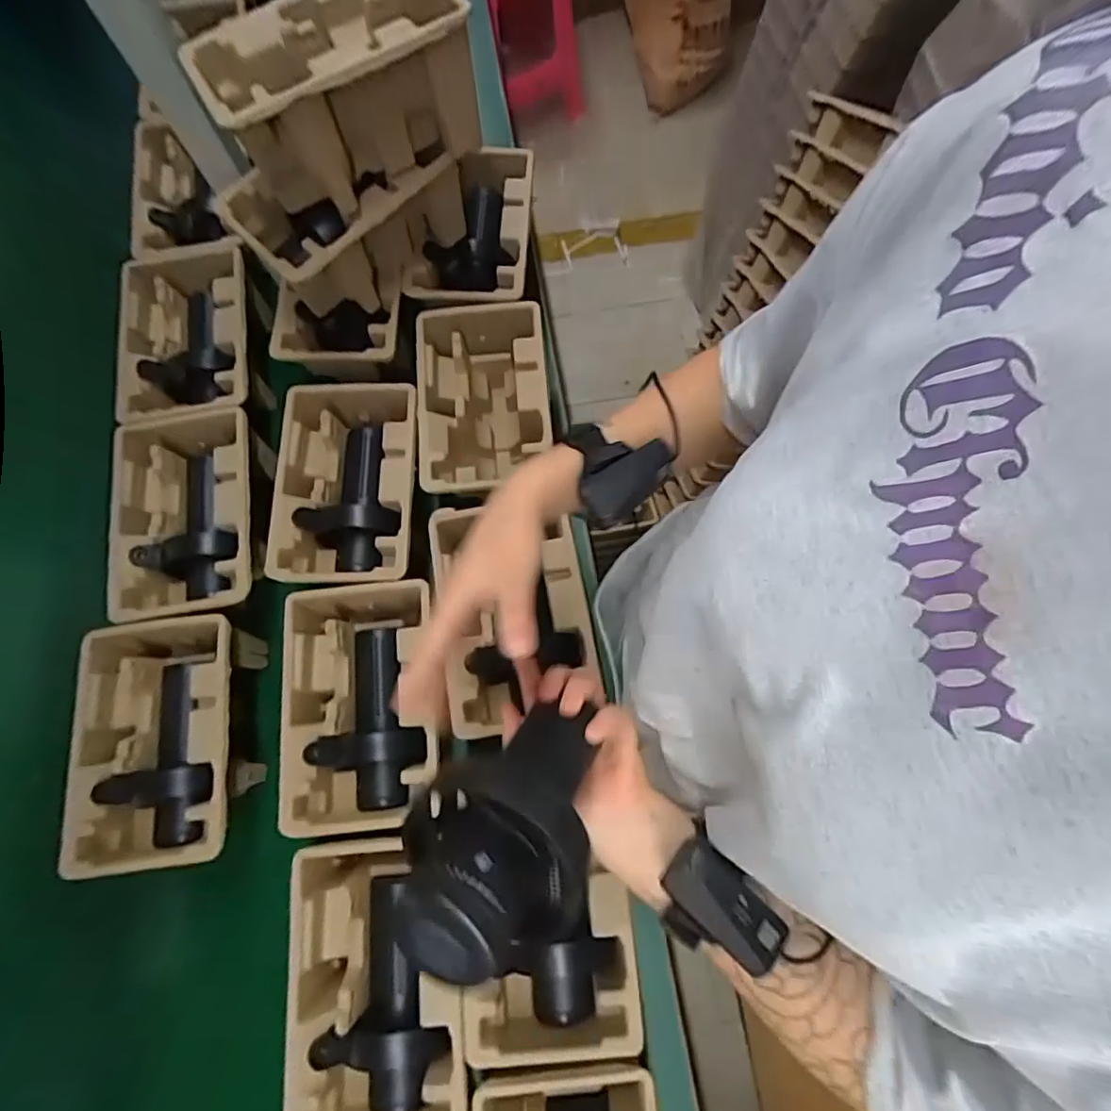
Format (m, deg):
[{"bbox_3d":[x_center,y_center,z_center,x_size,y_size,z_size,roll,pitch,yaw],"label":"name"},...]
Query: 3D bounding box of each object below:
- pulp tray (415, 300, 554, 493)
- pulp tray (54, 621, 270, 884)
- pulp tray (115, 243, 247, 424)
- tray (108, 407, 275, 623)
[{"bbox_3d":[-0.080,-0.170,0.664,0.141,0.127,0.224,-5,75,1],"label":"pulp tray"},{"bbox_3d":[-0.389,0.187,0.572,0.141,0.103,0.223,-7,75,0],"label":"pulp tray"},{"bbox_3d":[-0.430,-0.256,0.667,0.146,0.070,0.218,-7,75,0],"label":"pulp tray"},{"bbox_3d":[-0.399,-0.039,0.627,0.153,0.076,0.224,-10,75,-1],"label":"tray"}]

